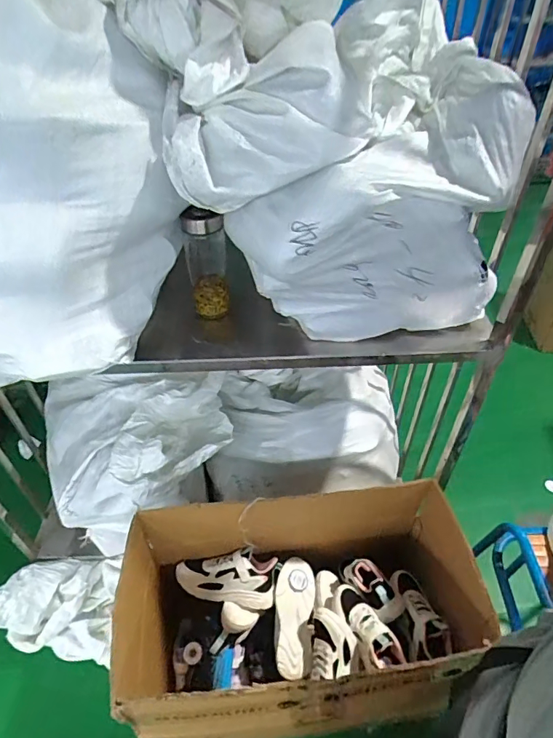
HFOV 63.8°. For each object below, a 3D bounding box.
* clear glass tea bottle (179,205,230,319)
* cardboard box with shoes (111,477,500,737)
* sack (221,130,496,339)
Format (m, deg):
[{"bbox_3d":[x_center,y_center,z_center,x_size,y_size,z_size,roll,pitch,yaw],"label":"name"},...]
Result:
[{"bbox_3d":[-0.124,-0.190,0.787,0.077,0.209,0.085,-8,44,-6],"label":"clear glass tea bottle"},{"bbox_3d":[0.050,0.538,0.975,0.650,0.406,0.372,-5,44,-4],"label":"cardboard box with shoes"},{"bbox_3d":[0.142,-0.175,0.688,0.419,0.278,0.159,-6,44,-4],"label":"sack"}]

